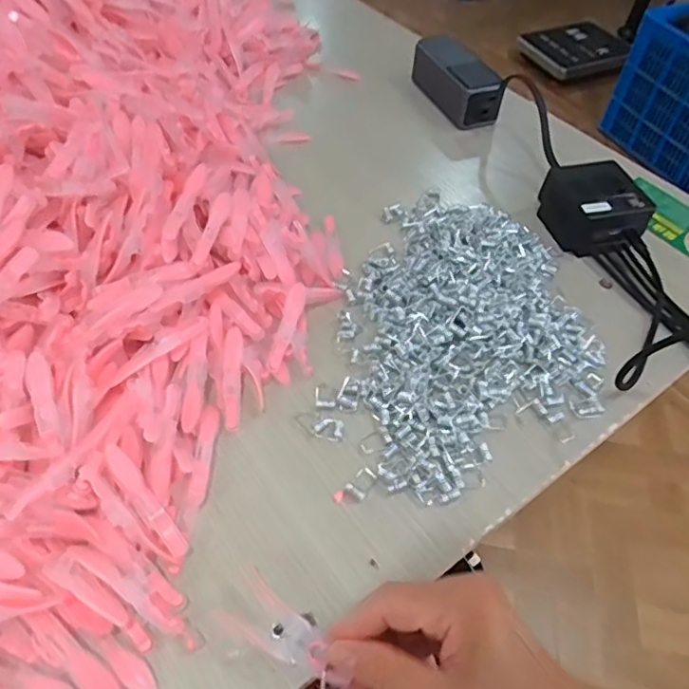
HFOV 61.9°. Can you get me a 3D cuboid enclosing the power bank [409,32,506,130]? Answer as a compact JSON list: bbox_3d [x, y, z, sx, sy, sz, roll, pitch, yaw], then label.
[{"bbox_3d":[0.129,-0.306,0.666,0.048,0.059,0.132,-21,57,-18],"label":"power bank"}]

